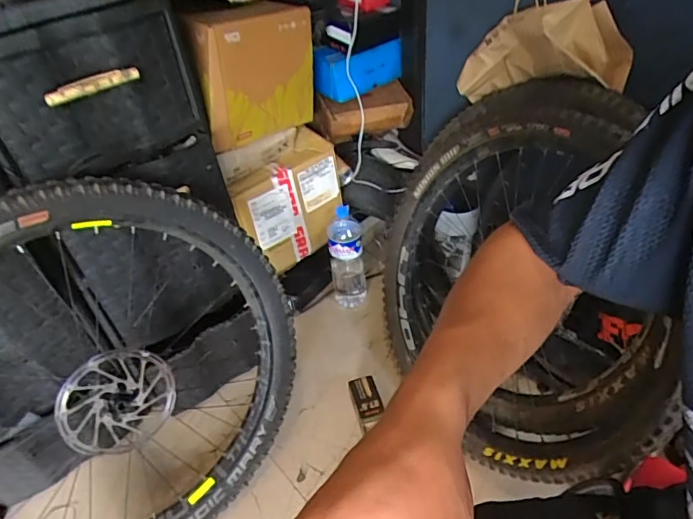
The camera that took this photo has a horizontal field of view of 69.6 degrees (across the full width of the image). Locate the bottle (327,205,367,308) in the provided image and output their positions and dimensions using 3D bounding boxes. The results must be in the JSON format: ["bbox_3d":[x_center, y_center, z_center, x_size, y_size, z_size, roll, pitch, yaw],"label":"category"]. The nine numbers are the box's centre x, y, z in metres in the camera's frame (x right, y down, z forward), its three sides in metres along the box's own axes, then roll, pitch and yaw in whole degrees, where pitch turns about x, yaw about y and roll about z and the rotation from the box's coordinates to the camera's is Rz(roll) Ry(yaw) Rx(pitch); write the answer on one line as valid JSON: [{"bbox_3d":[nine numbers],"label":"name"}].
[{"bbox_3d":[0.005,0.013,1.328,0.092,0.294,0.081,-7,42,-2],"label":"bottle"}]

